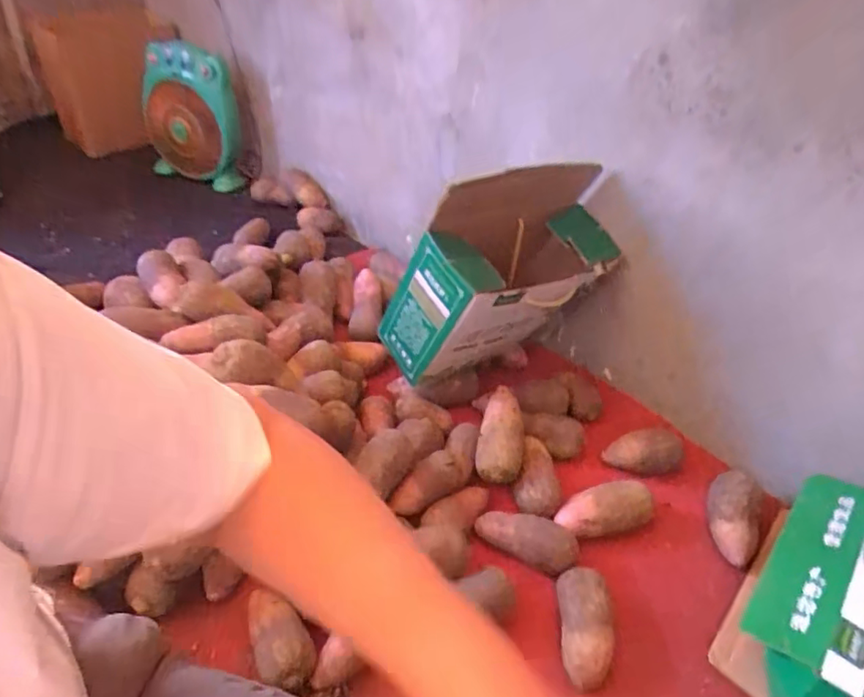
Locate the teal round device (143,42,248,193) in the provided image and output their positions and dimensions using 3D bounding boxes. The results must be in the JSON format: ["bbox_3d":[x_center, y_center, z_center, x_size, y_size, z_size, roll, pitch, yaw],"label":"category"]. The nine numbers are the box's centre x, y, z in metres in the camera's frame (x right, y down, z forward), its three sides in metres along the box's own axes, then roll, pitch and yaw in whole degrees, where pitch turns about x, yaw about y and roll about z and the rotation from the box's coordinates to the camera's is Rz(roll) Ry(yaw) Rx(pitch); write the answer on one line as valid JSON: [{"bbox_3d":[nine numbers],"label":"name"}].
[{"bbox_3d":[-0.558,-0.526,1.358,0.262,0.362,0.047,19,51,2],"label":"teal round device"}]

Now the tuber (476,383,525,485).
[{"bbox_3d":[0.118,0.146,0.986,0.077,0.066,0.163,14,39,8],"label":"tuber"}]

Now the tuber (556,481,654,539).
[{"bbox_3d":[0.267,0.256,0.927,0.155,0.064,0.070,-7,41,-17],"label":"tuber"}]

